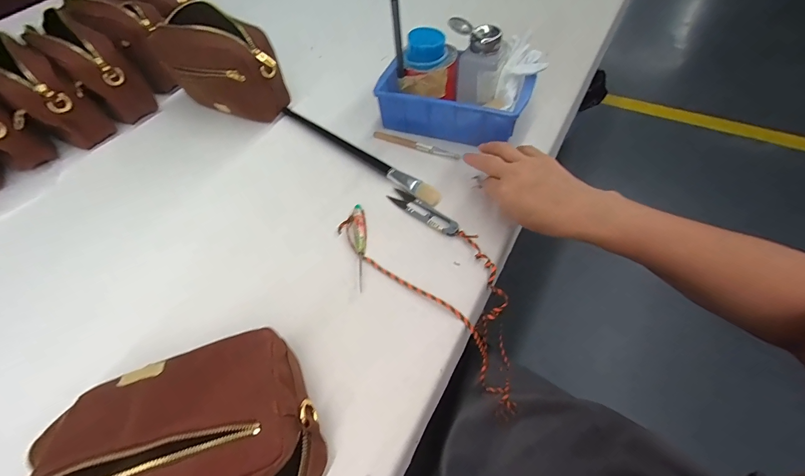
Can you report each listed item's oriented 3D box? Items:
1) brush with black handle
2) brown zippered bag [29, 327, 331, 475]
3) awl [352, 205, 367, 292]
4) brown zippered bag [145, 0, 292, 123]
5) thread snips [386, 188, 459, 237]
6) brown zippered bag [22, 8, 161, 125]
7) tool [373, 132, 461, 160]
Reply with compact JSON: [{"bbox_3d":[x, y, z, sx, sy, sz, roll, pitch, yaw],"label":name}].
[{"bbox_3d":[-0.070,-0.125,0.489,0.302,0.016,0.018,36,65,25],"label":"brush with black handle"},{"bbox_3d":[-0.143,0.154,0.250,0.153,0.104,0.139,-26,57,-14],"label":"brown zippered bag"},{"bbox_3d":[-0.047,0.006,0.401,0.016,0.010,0.108,-8,55,-1],"label":"awl"},{"bbox_3d":[-0.263,-0.250,0.515,0.178,0.130,0.066,20,59,17],"label":"brown zippered bag"},{"bbox_3d":[0.025,-0.033,0.419,0.100,0.008,0.023,38,65,26],"label":"thread snips"},{"bbox_3d":[-0.476,-0.258,0.546,0.164,0.124,0.084,34,64,24],"label":"brown zippered bag"},{"bbox_3d":[0.017,-0.129,0.489,0.132,0.008,0.014,23,60,19],"label":"tool"}]

